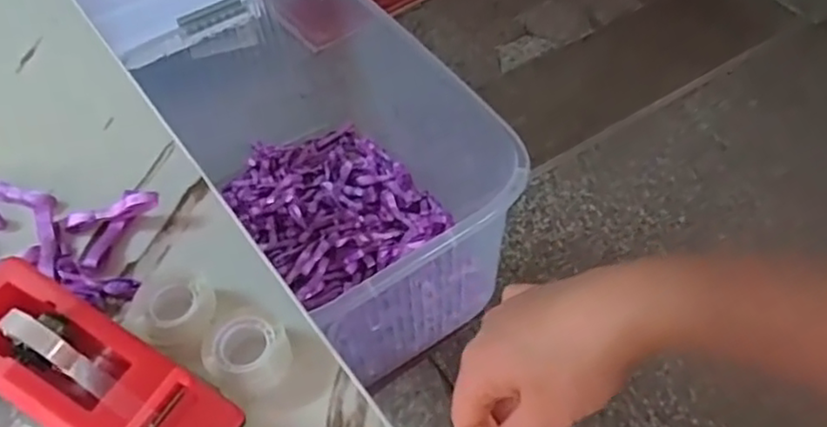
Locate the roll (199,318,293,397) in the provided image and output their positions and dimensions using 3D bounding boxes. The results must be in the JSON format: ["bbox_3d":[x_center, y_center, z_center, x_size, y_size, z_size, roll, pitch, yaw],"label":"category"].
[{"bbox_3d":[-0.094,0.083,0.384,0.047,0.022,0.041,19,56,19],"label":"roll"}]

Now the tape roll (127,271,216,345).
[{"bbox_3d":[-0.143,0.057,0.402,0.039,0.022,0.045,11,54,14],"label":"tape roll"}]

